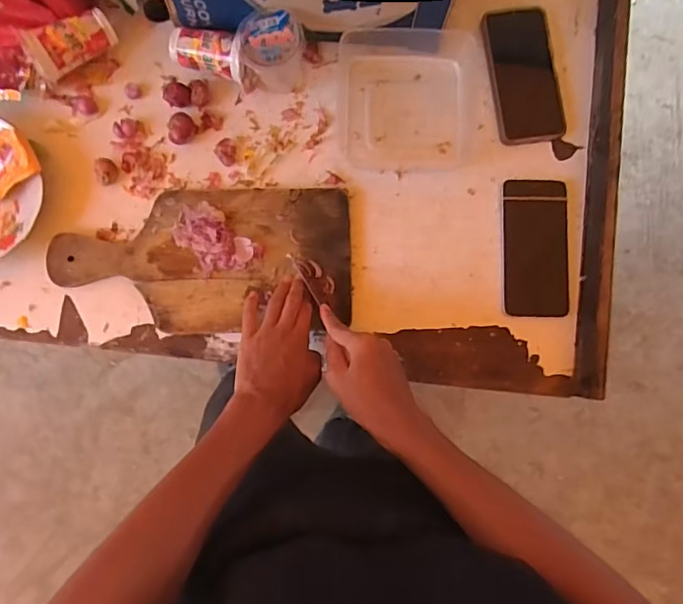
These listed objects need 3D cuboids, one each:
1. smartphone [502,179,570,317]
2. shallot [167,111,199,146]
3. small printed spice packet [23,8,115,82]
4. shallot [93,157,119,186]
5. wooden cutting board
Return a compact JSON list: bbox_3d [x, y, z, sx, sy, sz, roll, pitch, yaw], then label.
[{"bbox_3d":[0.227,-0.063,0.607,0.075,0.013,0.159,0,84,0],"label":"smartphone"},{"bbox_3d":[-0.189,-0.205,0.615,0.035,0.027,0.028,-35,85,-3],"label":"shallot"},{"bbox_3d":[-0.310,-0.299,0.596,0.096,0.041,0.047,-37,85,-18],"label":"small printed spice packet"},{"bbox_3d":[-0.274,-0.153,0.610,0.023,0.017,0.031,-7,84,-1],"label":"shallot"},{"bbox_3d":[-0.159,-0.049,0.602,0.339,0.021,0.162,-6,84,-1],"label":"wooden cutting board"}]

